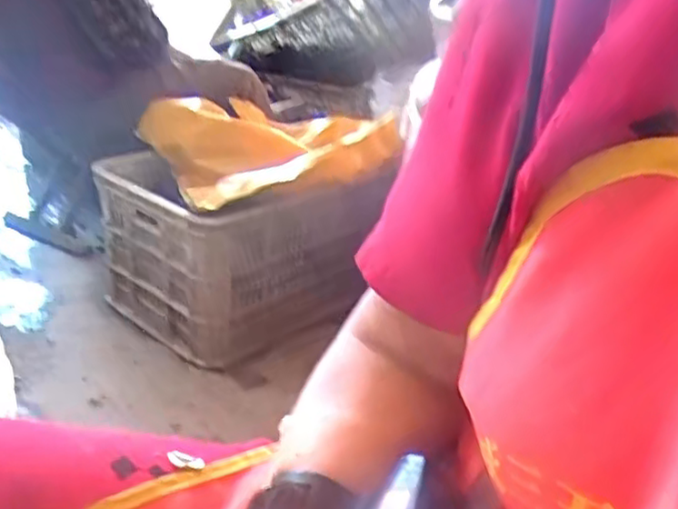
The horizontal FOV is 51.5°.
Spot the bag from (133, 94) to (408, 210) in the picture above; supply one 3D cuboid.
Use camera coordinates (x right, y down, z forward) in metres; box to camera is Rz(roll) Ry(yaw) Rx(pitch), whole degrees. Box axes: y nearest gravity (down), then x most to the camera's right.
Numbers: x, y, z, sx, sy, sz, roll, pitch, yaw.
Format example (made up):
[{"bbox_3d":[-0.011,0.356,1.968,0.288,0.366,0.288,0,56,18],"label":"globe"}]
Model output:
[{"bbox_3d":[-0.115,-0.184,1.206,0.337,0.144,0.324,-17,33,-38],"label":"bag"}]

